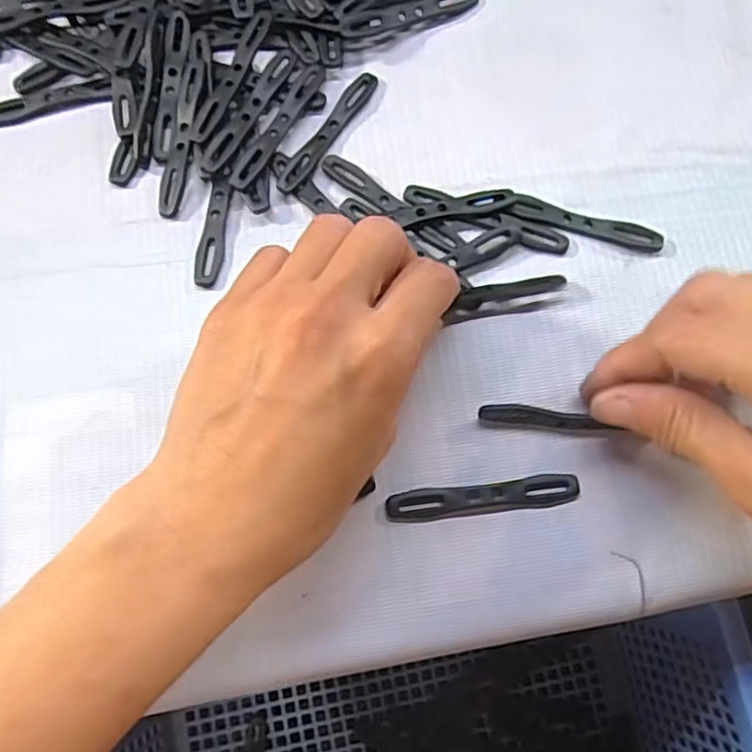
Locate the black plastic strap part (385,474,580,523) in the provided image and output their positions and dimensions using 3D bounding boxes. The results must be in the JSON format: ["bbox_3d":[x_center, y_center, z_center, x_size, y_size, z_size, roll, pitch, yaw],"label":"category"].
[{"bbox_3d":[0.039,0.044,0.237,0.069,0.004,0.011,-6,75,-2],"label":"black plastic strap part"}]

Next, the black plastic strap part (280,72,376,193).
[{"bbox_3d":[-0.020,-0.103,0.276,0.011,0.004,0.067,31,77,7],"label":"black plastic strap part"}]

